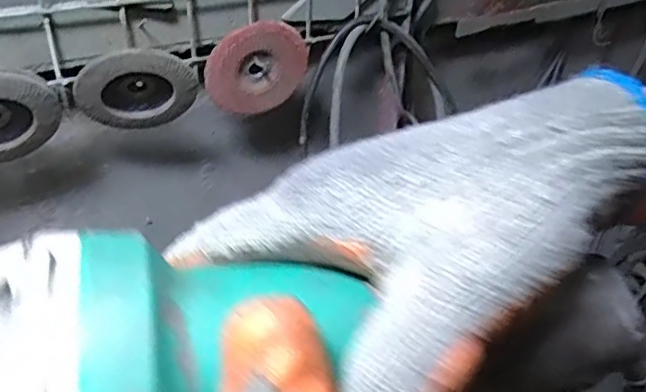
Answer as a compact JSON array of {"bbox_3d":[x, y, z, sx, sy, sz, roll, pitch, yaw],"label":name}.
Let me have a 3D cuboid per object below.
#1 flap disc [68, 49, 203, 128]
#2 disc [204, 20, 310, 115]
[{"bbox_3d":[-0.149,-0.088,0.461,0.091,0.082,0.017,-16,63,-1],"label":"flap disc"},{"bbox_3d":[-0.056,-0.112,0.505,0.091,0.083,0.014,-12,38,-19],"label":"disc"}]

